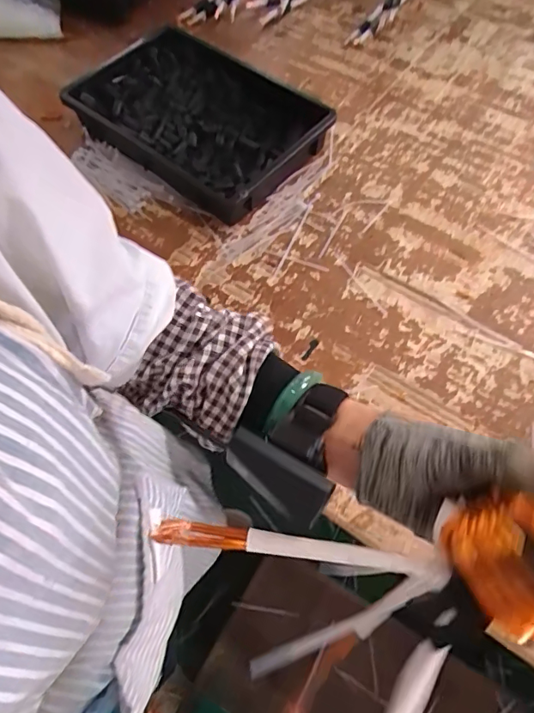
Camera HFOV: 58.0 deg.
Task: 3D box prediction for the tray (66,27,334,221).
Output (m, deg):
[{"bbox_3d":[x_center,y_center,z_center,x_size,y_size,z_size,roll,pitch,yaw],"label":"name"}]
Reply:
[{"bbox_3d":[-0.122,-0.380,0.753,0.380,0.052,0.264,38,71,18],"label":"tray"}]

